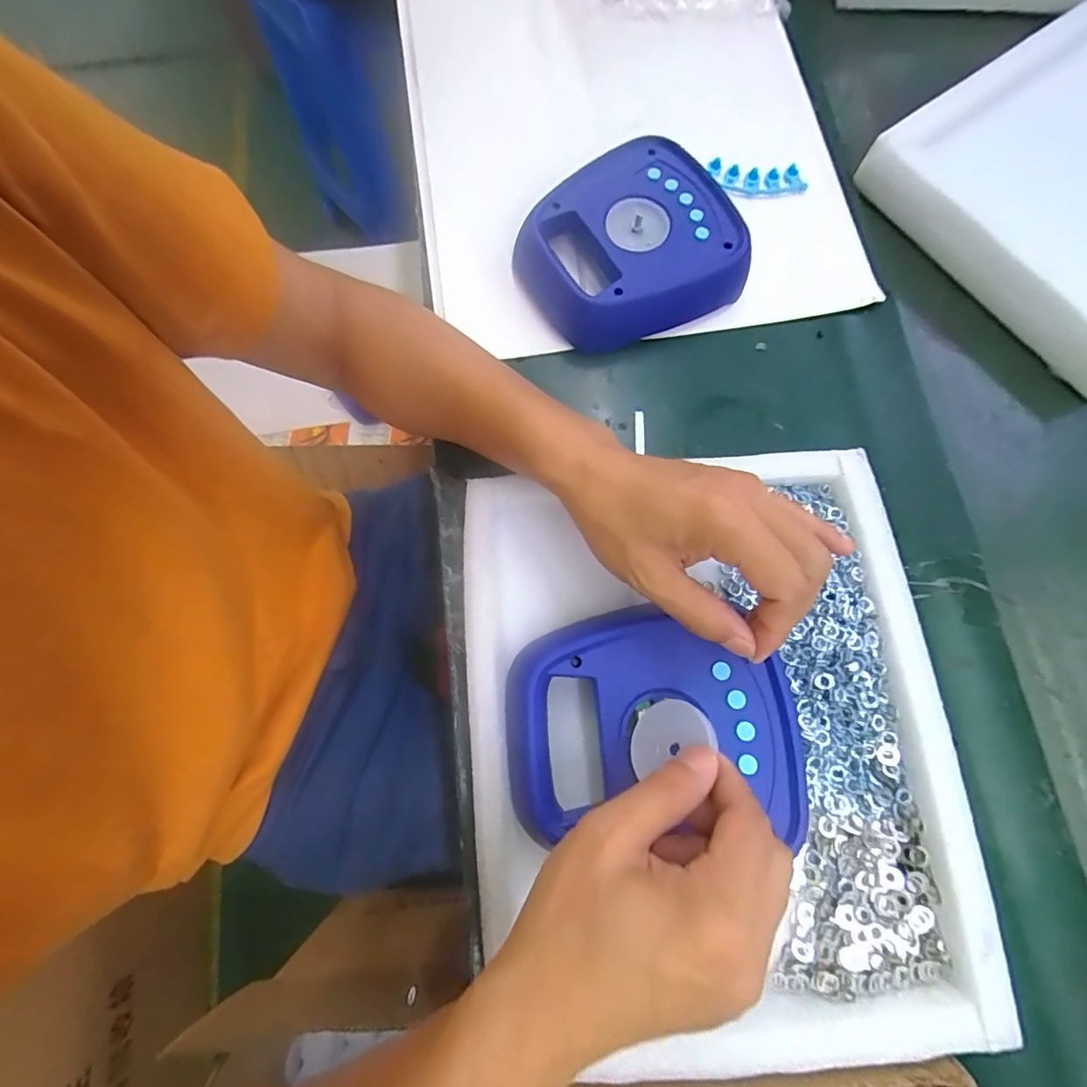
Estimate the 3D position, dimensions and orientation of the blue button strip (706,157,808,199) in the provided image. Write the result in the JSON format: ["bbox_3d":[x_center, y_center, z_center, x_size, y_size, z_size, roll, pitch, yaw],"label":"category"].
[{"bbox_3d":[0.202,-0.347,0.469,0.092,0.027,0.020,4,76,2],"label":"blue button strip"}]

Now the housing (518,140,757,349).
[{"bbox_3d":[0.067,-0.256,0.427,0.184,0.051,0.164,-21,77,-4],"label":"housing"}]

